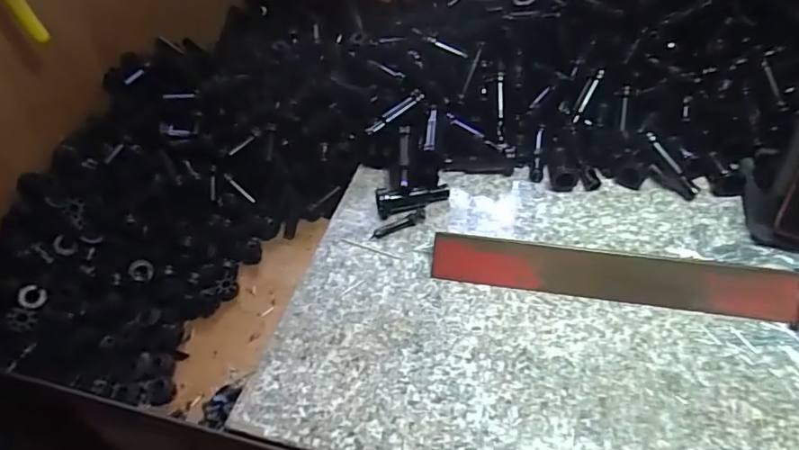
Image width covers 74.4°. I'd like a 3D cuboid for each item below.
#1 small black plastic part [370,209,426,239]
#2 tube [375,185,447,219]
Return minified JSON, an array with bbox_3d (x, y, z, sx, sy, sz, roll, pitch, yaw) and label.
[{"bbox_3d":[0.000,-0.002,0.448,0.049,0.009,0.011,-20,47,-14],"label":"small black plastic part"},{"bbox_3d":[0.013,-0.025,0.468,0.067,0.022,0.017,-12,45,-7],"label":"tube"}]

